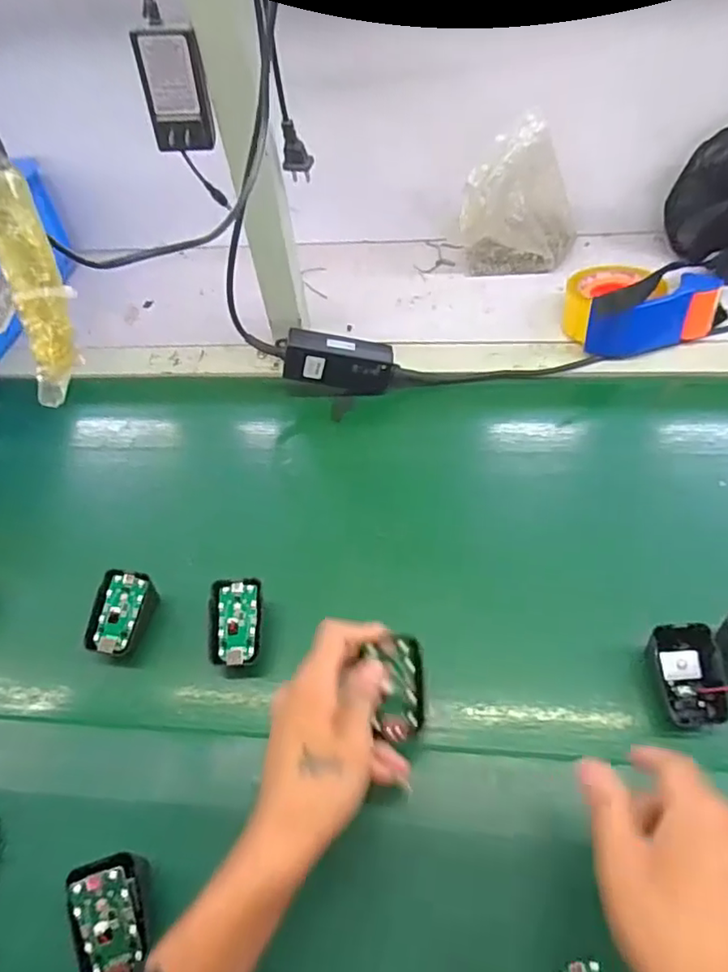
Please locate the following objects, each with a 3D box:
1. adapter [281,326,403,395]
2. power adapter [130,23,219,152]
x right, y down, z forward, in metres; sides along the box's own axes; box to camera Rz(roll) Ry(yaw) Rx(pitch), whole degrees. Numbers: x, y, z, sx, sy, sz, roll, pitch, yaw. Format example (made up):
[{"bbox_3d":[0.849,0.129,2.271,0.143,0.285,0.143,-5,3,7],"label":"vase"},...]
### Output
[{"bbox_3d":[-0.025,-0.135,0.637,0.118,0.043,0.034,8,52,-7],"label":"adapter"},{"bbox_3d":[-0.149,-0.315,0.469,0.050,0.078,0.023,-21,53,-10],"label":"power adapter"}]

